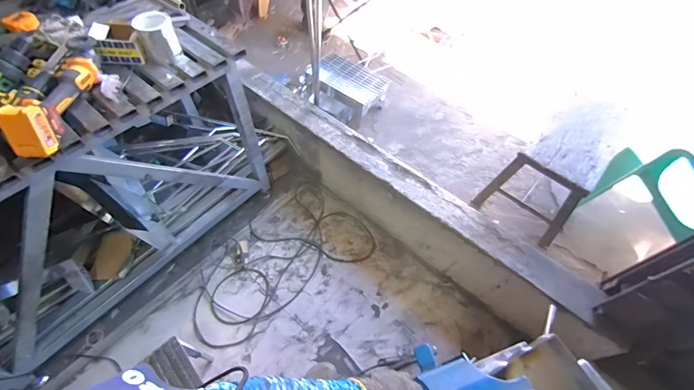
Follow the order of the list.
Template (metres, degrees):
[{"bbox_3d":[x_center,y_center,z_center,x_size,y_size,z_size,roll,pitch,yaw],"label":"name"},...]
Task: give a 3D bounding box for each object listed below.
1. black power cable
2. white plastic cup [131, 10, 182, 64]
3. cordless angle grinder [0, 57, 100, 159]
[{"bbox_3d":[-0.340,0.293,1.617,0.892,0.031,0.525,-32,63,-20],"label":"black power cable"},{"bbox_3d":[-0.571,-0.475,1.013,0.101,0.118,0.100,1,56,-1],"label":"white plastic cup"},{"bbox_3d":[-0.755,-0.248,0.847,0.102,0.103,0.314,0,56,-1],"label":"cordless angle grinder"}]

